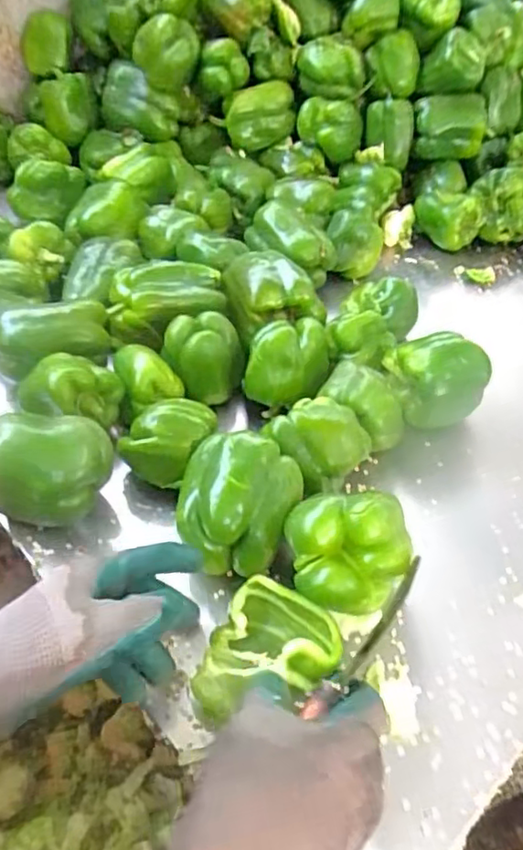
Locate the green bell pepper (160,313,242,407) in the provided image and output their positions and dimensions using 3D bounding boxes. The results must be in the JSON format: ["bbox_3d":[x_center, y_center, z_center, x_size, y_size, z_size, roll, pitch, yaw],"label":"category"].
[{"bbox_3d":[-0.059,-0.067,0.629,0.081,0.073,0.067,0,46,-4],"label":"green bell pepper"}]

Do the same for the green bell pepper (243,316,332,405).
[{"bbox_3d":[0.029,-0.066,0.624,0.082,0.059,0.078,11,46,7],"label":"green bell pepper"}]

